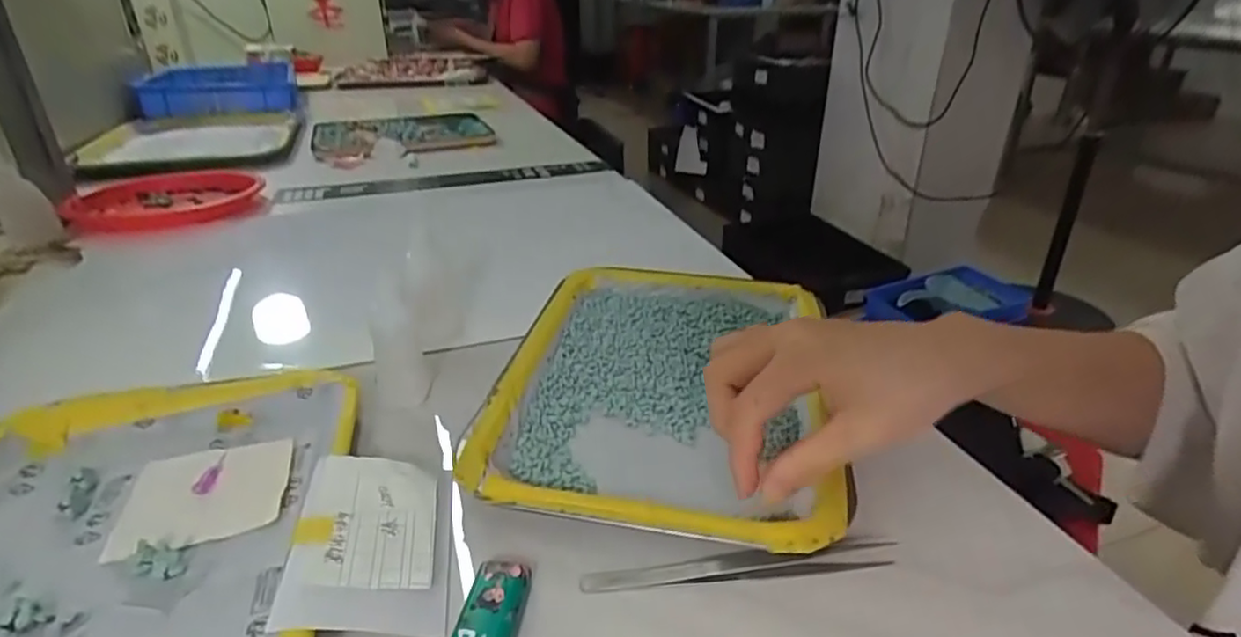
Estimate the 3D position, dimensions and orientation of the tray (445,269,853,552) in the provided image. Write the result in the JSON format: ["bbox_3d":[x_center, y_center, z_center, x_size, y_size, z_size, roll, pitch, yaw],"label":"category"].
[{"bbox_3d":[0.027,0.036,0.397,0.182,0.031,0.257,4,28,8],"label":"tray"}]

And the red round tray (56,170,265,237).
[{"bbox_3d":[-0.480,-0.130,0.699,0.175,0.019,0.205,-14,30,-27],"label":"red round tray"}]

